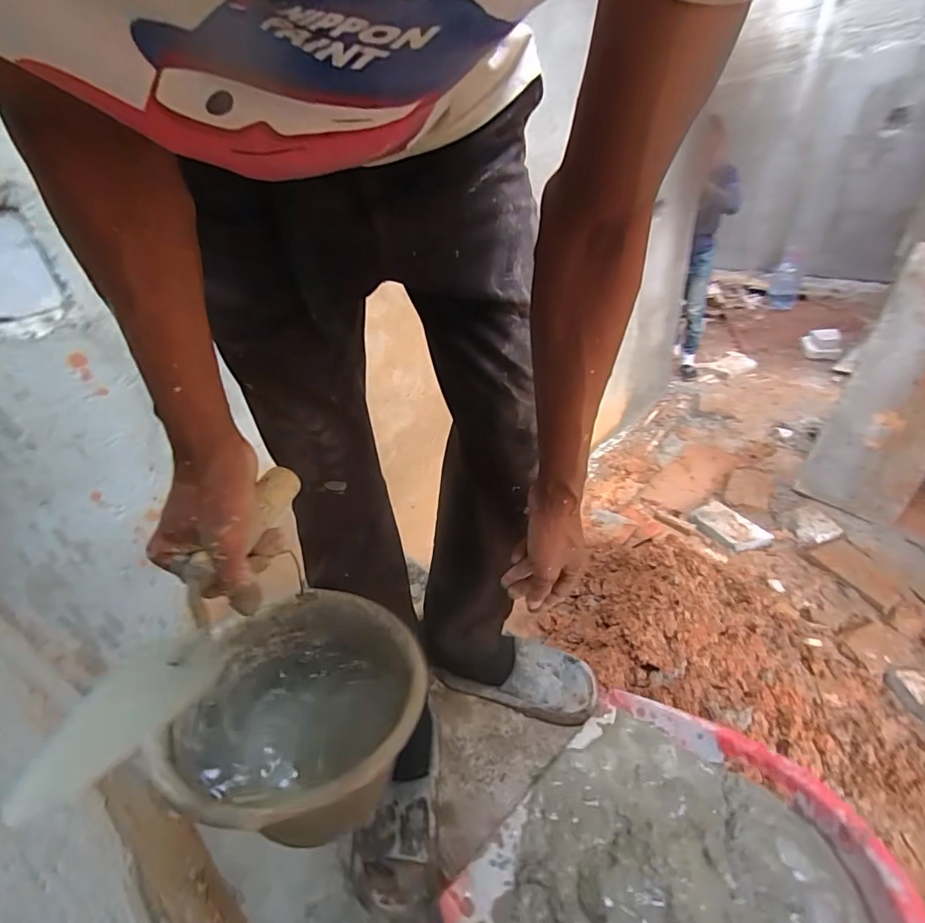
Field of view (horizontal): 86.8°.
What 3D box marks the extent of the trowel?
[{"bbox_3d":[-0.201,0.110,0.368,0.056,0.047,0.270,8,50,20],"label":"trowel"}]

